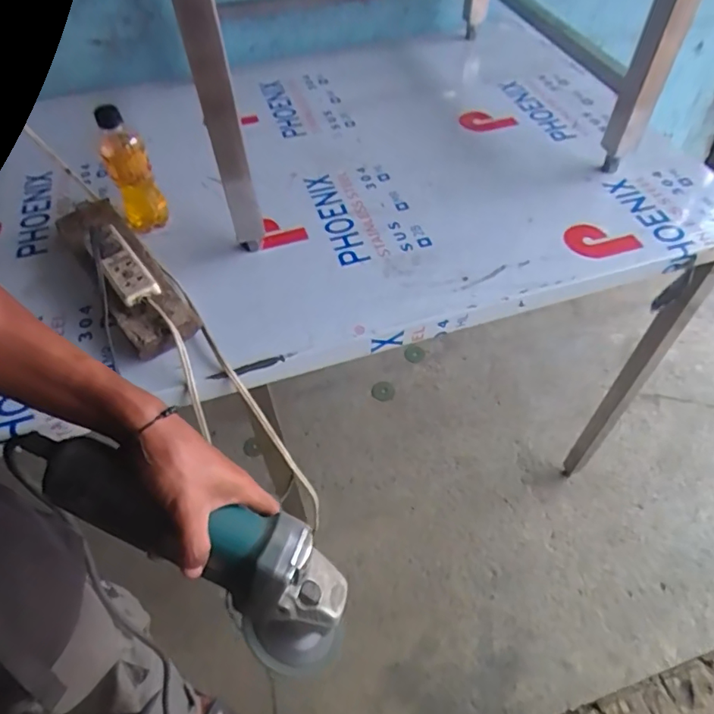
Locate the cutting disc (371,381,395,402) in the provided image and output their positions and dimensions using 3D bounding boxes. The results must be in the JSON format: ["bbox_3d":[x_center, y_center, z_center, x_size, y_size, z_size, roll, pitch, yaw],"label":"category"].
[{"bbox_3d":[0.081,0.108,1.625,0.069,0.006,0.065,0,62,1],"label":"cutting disc"}]

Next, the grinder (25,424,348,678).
[{"bbox_3d":[-0.139,0.146,0.433,0.306,0.077,0.093,32,57,-3],"label":"grinder"}]

